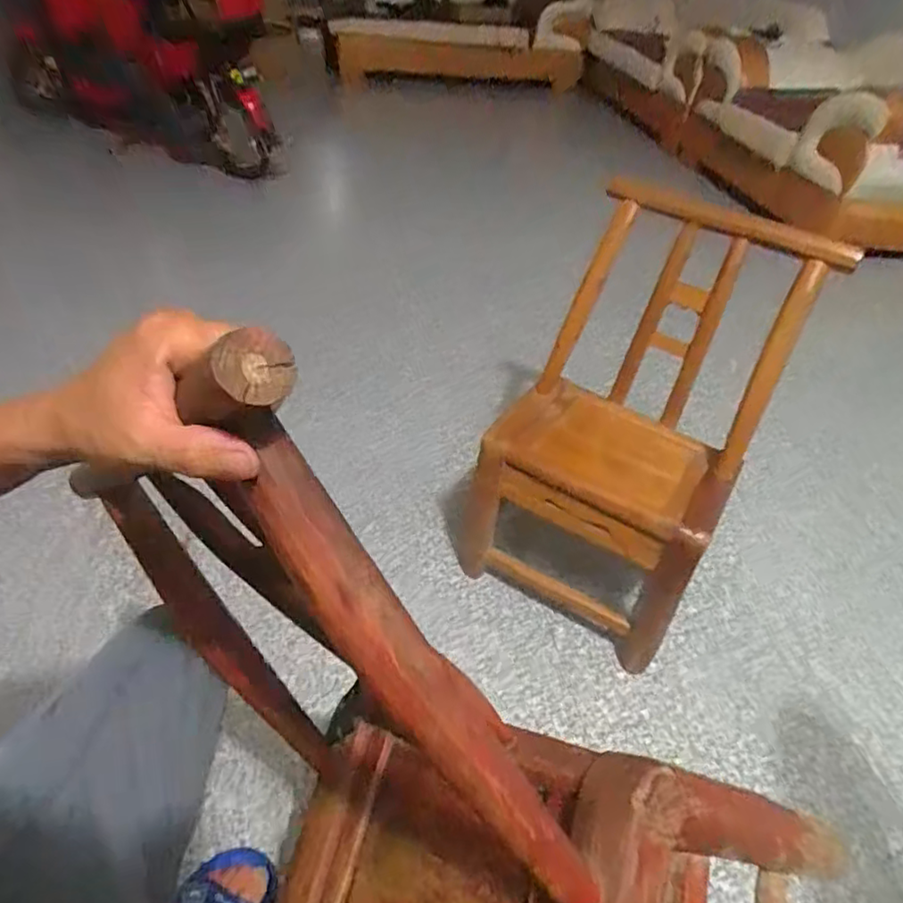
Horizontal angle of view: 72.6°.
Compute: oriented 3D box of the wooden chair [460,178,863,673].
[{"bbox_3d":[0.284,-0.026,0.997,0.345,0.612,0.408,25,46,20],"label":"wooden chair"}]

